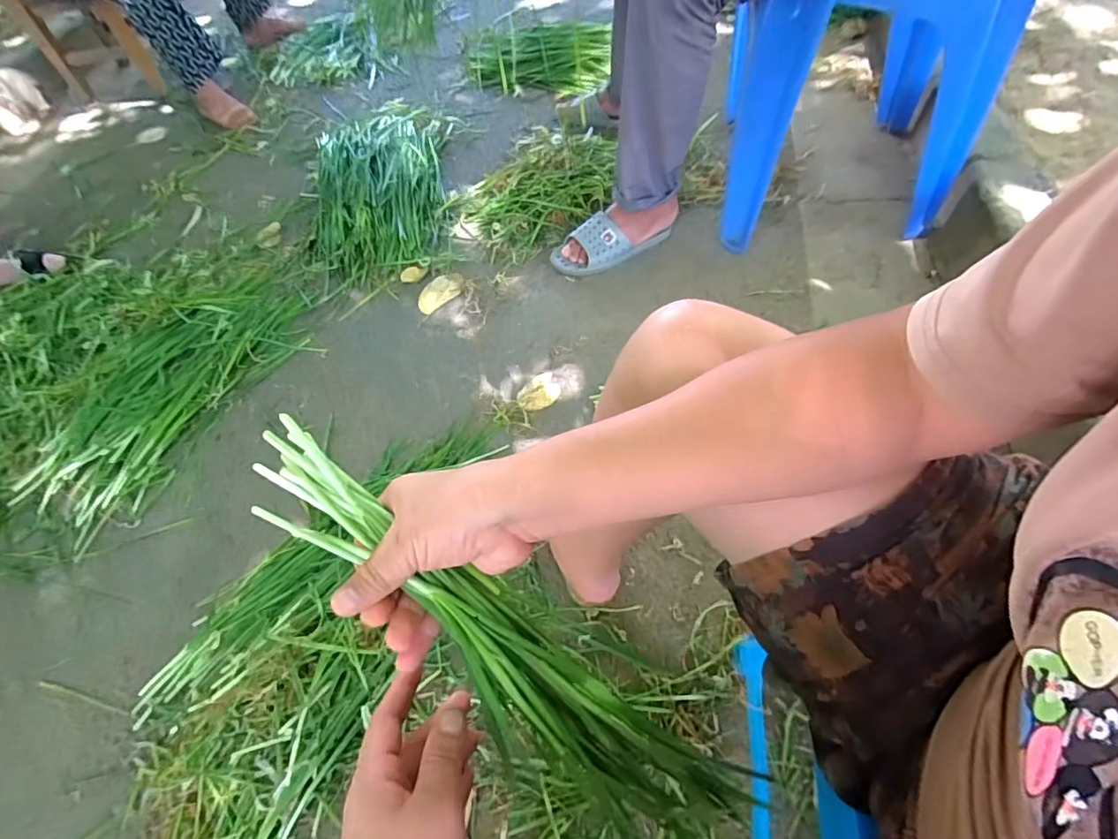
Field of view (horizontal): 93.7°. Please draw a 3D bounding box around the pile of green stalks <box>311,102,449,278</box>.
[{"bbox_3d":[-0.432,-0.564,1.215,0.319,0.084,0.611,-7,57,0],"label":"pile of green stalks"}]

